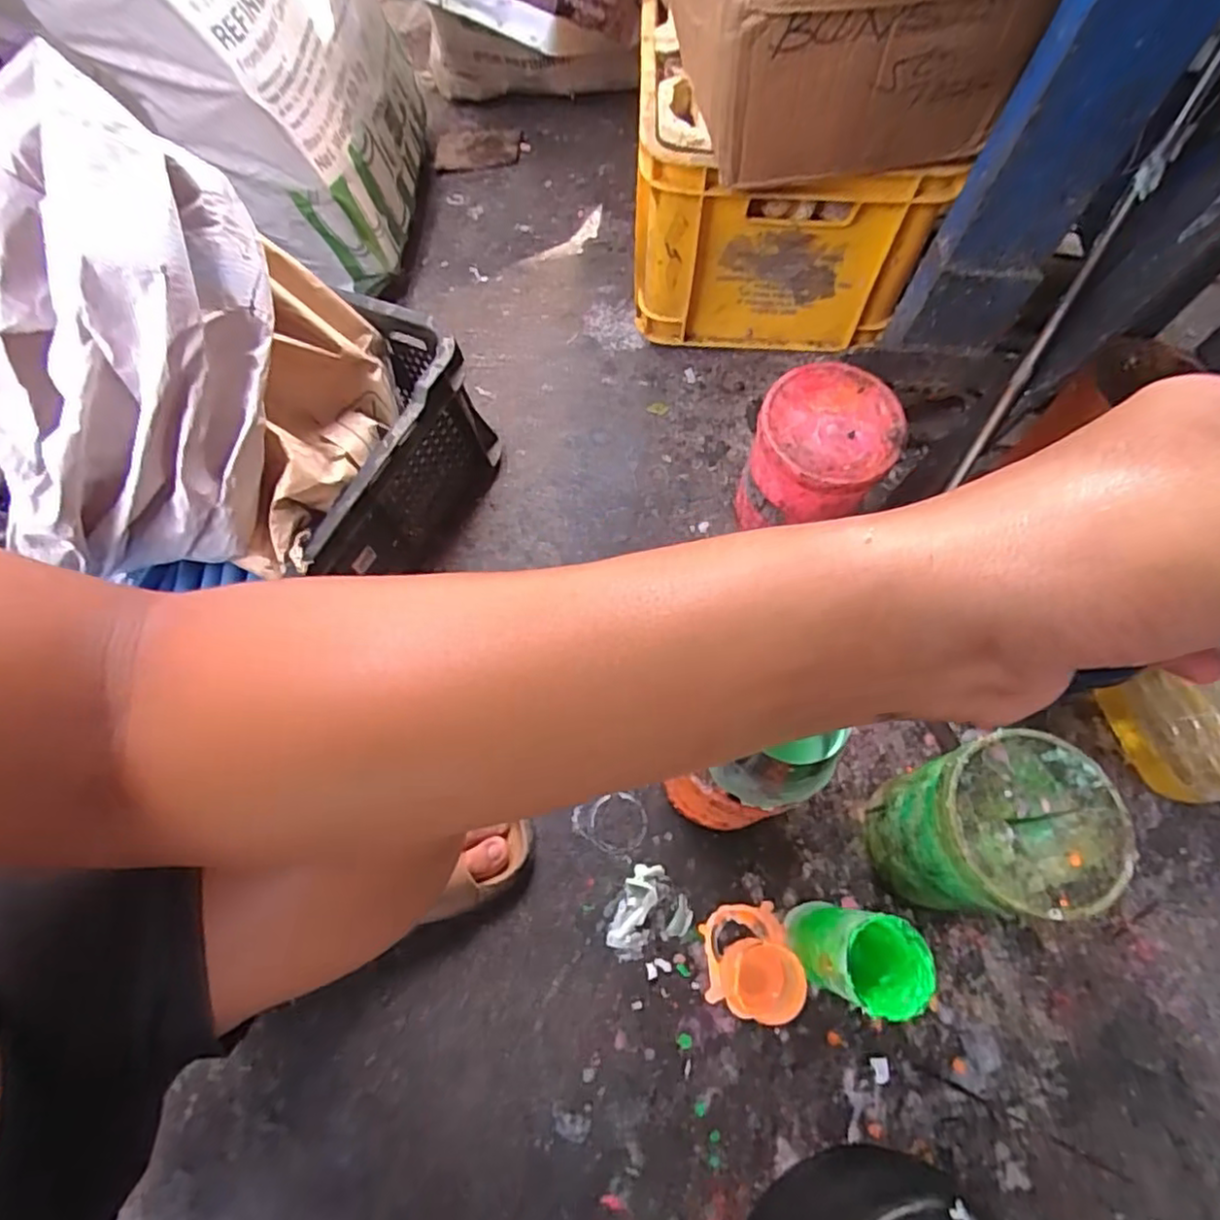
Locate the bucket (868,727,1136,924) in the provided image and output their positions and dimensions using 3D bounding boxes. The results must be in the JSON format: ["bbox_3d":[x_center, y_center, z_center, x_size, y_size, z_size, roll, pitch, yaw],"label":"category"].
[{"bbox_3d":[0.313,0.190,0.567,0.132,0.183,0.126,0,68,0],"label":"bucket"}]

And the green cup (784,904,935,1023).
[{"bbox_3d":[0.201,0.288,0.550,0.075,0.136,0.065,18,68,8],"label":"green cup"}]

